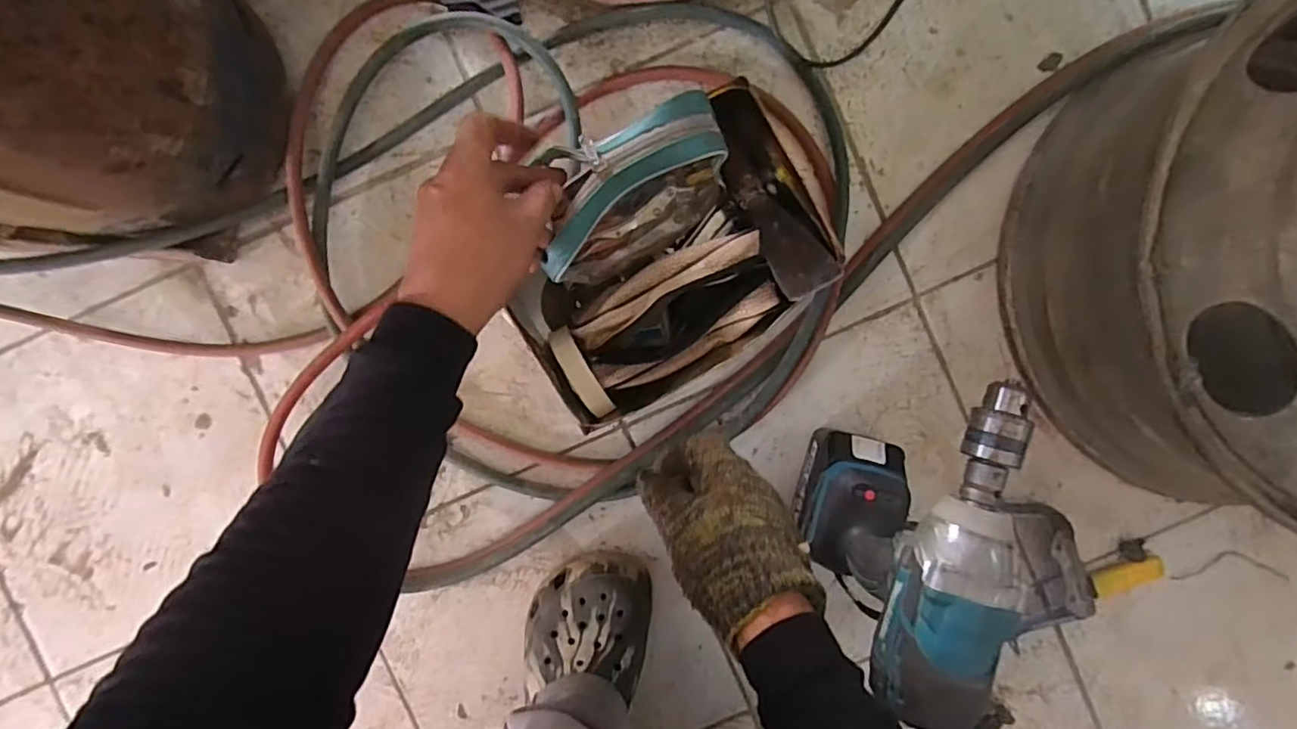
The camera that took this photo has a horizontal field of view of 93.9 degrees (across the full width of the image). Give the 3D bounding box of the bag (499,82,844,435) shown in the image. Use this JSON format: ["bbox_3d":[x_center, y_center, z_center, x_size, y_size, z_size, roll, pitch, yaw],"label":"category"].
[{"bbox_3d":[0.014,-0.076,0.497,0.245,0.140,0.170,-40,92,1],"label":"bag"}]

